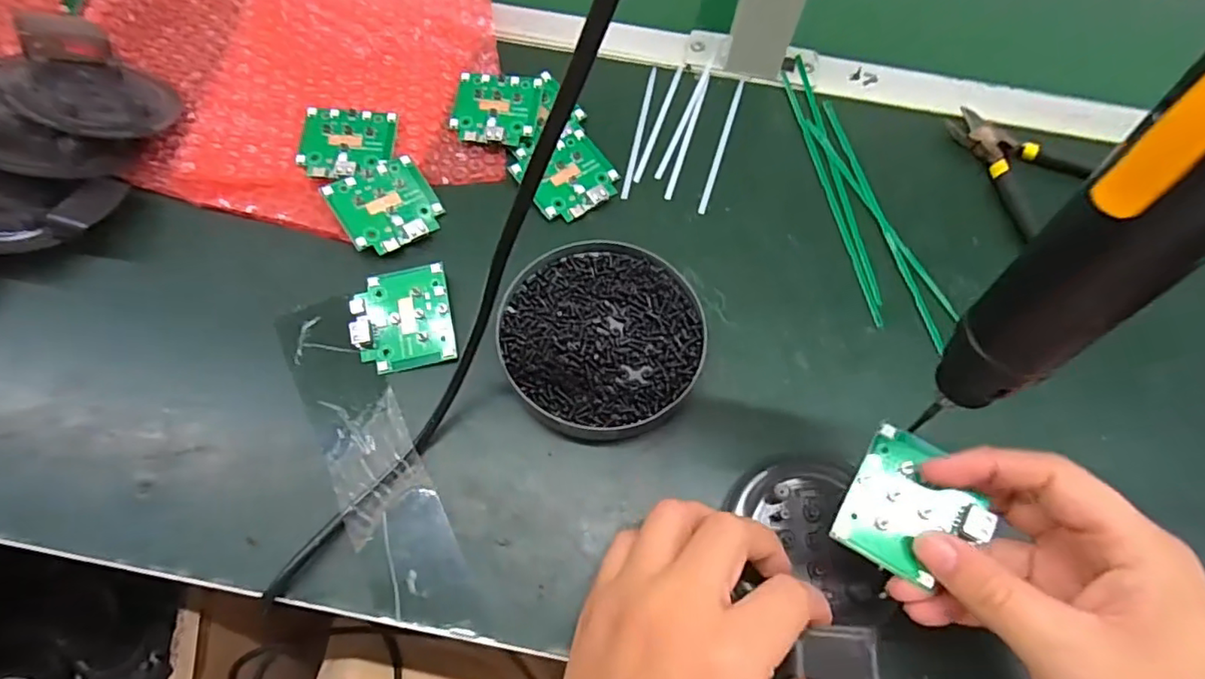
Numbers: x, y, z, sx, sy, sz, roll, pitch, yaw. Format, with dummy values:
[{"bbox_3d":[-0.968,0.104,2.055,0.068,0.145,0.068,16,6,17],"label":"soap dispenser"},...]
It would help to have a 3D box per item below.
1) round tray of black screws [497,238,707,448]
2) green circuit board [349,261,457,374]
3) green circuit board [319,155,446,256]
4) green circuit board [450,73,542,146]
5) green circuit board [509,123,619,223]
[{"bbox_3d":[-0.001,-0.003,0.331,0.110,0.021,0.116,-21,67,-12],"label":"round tray of black screws"},{"bbox_3d":[-0.114,-0.012,0.333,0.054,0.012,0.057,-11,65,-8],"label":"green circuit board"},{"bbox_3d":[-0.132,-0.082,0.361,0.058,0.005,0.054,-32,85,-26],"label":"green circuit board"},{"bbox_3d":[-0.072,-0.156,0.396,0.055,0.010,0.053,9,64,1],"label":"green circuit board"},{"bbox_3d":[-0.023,-0.108,0.384,0.061,0.010,0.060,-32,70,-17],"label":"green circuit board"}]

